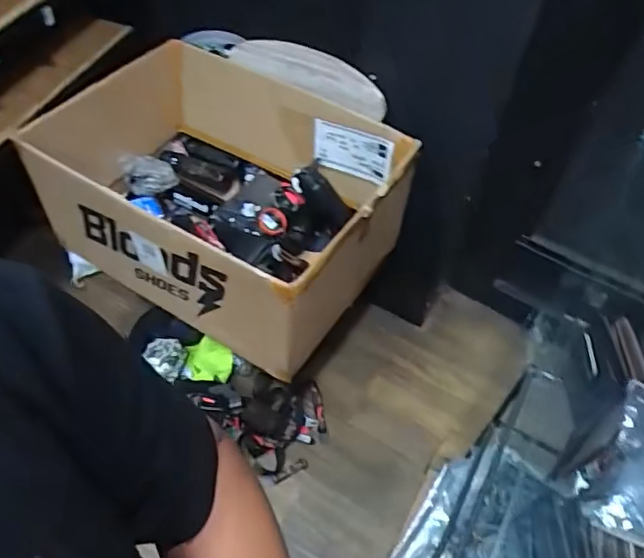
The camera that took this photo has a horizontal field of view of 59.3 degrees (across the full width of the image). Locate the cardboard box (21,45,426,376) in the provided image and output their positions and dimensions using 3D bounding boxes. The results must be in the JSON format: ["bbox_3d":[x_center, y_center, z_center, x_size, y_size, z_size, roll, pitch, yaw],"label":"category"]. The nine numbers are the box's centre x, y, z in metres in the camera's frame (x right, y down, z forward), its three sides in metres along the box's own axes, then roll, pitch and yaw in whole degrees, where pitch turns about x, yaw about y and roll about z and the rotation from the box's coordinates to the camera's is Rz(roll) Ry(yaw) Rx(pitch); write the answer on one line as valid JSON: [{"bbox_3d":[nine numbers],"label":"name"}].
[{"bbox_3d":[-0.203,-0.211,1.339,0.730,0.328,0.588,27,56,16],"label":"cardboard box"}]

